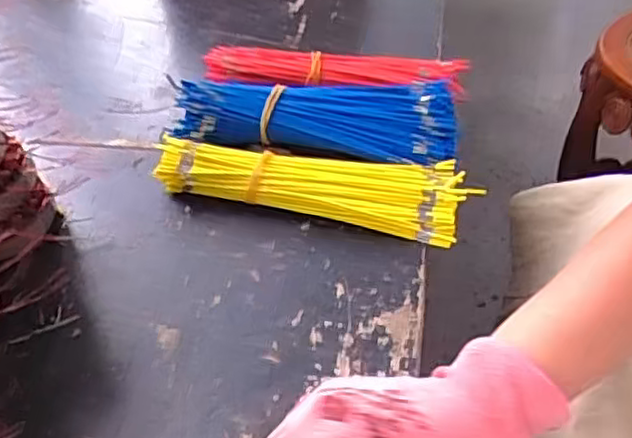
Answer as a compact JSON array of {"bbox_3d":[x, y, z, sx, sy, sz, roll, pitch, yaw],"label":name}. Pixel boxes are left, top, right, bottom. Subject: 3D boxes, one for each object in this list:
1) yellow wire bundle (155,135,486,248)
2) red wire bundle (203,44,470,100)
[{"bbox_3d":[-0.005,-0.032,0.534,0.240,0.029,0.067,10,45,15],"label":"yellow wire bundle"},{"bbox_3d":[0.016,-0.137,0.646,0.244,0.032,0.045,7,44,11],"label":"red wire bundle"}]

